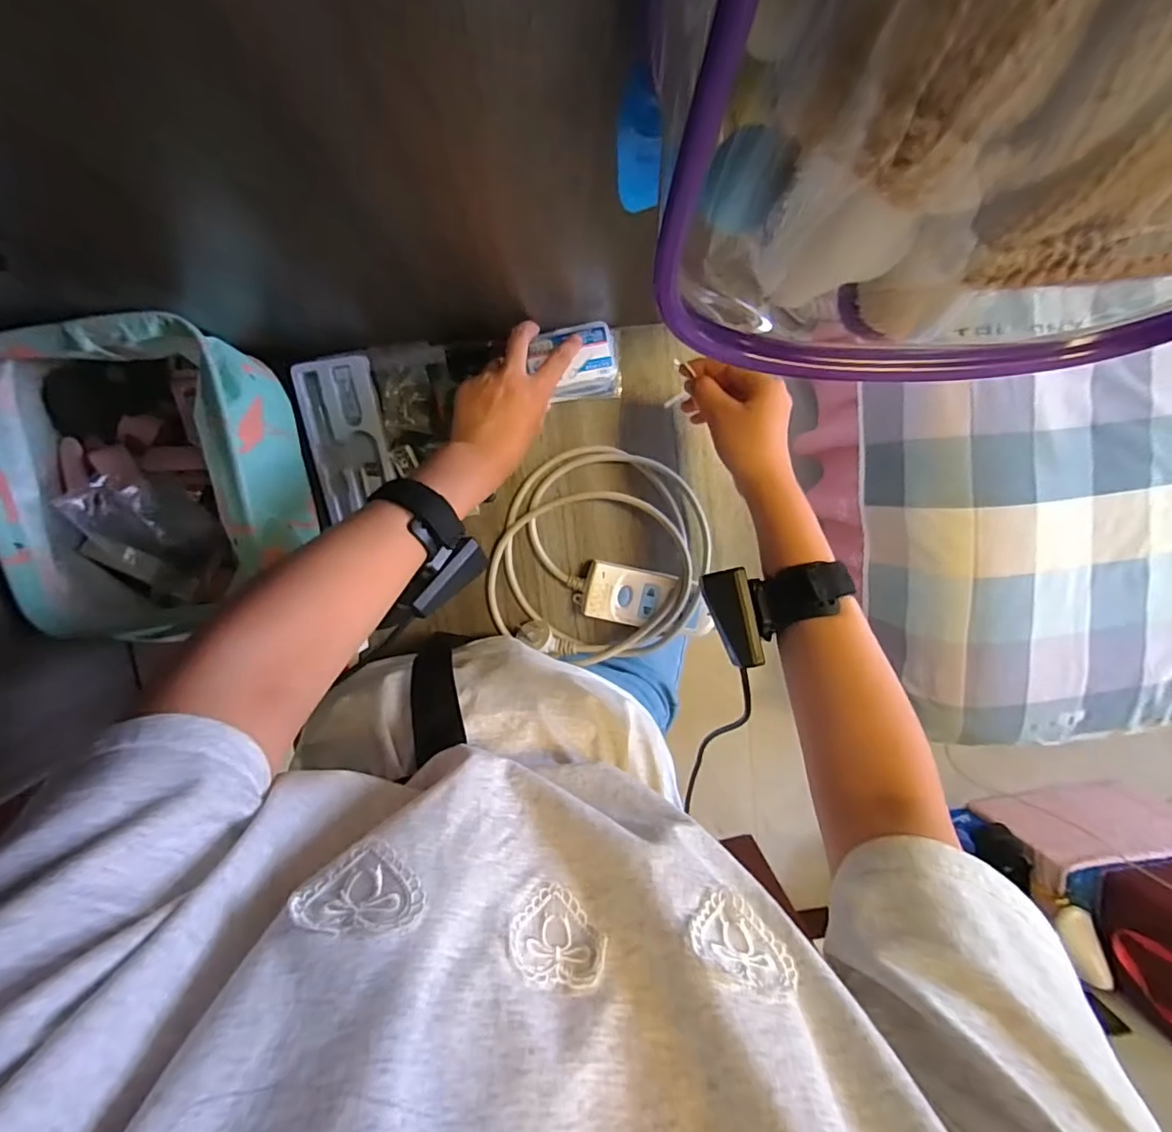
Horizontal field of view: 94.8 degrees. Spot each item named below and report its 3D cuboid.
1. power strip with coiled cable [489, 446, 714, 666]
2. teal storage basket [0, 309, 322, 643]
[{"bbox_3d":[0.015,-0.009,0.507,0.202,0.043,0.196,4,99,-5],"label":"power strip with coiled cable"},{"bbox_3d":[-0.317,-0.064,0.402,0.169,0.101,0.196,-9,99,-3],"label":"teal storage basket"}]

